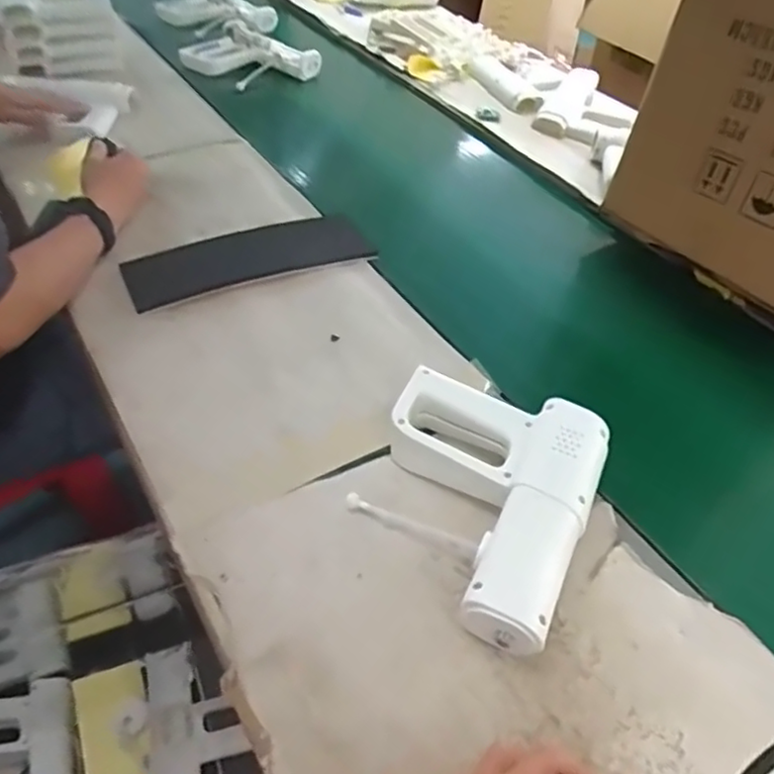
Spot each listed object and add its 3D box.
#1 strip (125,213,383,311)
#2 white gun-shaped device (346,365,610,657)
[{"bbox_3d":[-0.159,-0.160,0.778,0.290,0.026,0.103,-20,50,-24],"label":"strip"},{"bbox_3d":[0.071,0.088,0.534,0.180,0.069,0.210,21,47,15],"label":"white gun-shaped device"}]

